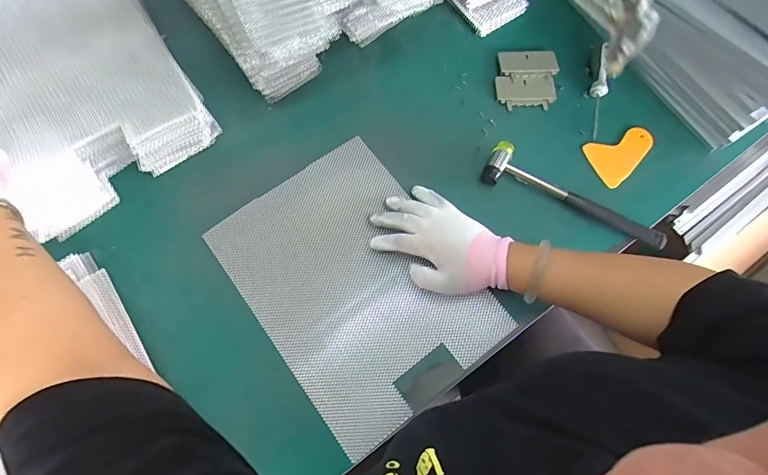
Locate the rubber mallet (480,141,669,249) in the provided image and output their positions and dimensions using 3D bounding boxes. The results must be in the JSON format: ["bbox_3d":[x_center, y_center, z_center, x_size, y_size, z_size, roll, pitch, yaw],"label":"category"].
[{"bbox_3d":[0.254,-0.055,0.557,0.244,0.033,0.059,24,73,9],"label":"rubber mallet"}]

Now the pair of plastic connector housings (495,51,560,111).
[{"bbox_3d":[0.211,-0.235,0.615,0.087,0.018,0.093,5,71,3],"label":"pair of plastic connector housings"}]

